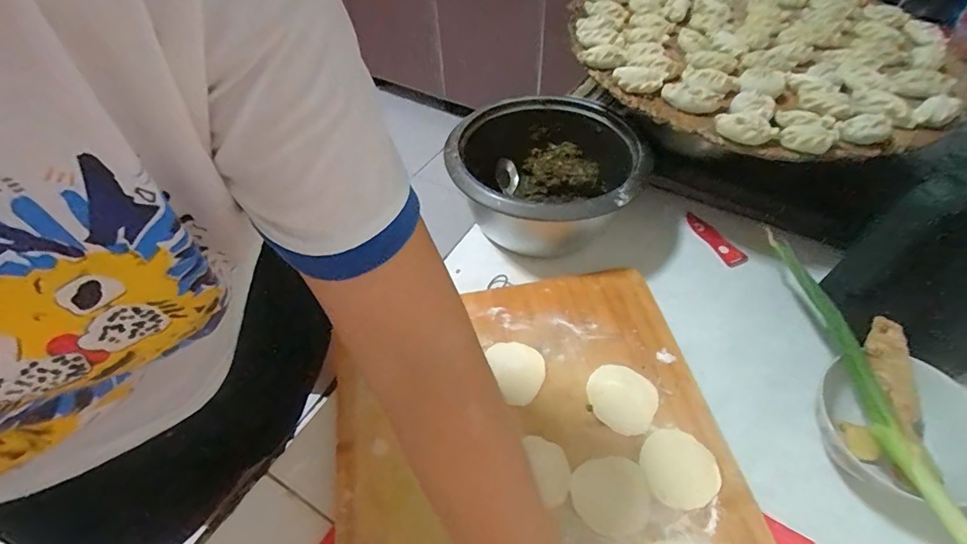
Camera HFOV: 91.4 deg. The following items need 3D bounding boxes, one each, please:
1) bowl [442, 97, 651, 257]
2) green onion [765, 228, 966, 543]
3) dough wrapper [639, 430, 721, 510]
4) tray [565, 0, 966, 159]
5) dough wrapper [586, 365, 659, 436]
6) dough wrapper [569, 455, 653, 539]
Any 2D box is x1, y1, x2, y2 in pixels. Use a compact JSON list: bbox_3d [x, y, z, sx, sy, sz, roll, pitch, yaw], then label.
[{"bbox_3d":[0.082,-0.126,0.653,0.247,0.123,0.255,21,55,17],"label":"bowl"},{"bbox_3d":[0.345,0.088,0.435,0.030,0.037,0.334,-1,51,0],"label":"green onion"},{"bbox_3d":[0.180,0.180,0.434,0.065,0.004,0.066,-1,51,1],"label":"dough wrapper"},{"bbox_3d":[0.353,-0.310,0.612,0.432,0.046,0.463,-36,59,-24],"label":"tray"},{"bbox_3d":[0.140,0.127,0.480,0.068,0.004,0.064,30,58,23],"label":"dough wrapper"},{"bbox_3d":[0.116,0.201,0.424,0.069,0.004,0.064,-1,51,1],"label":"dough wrapper"}]

